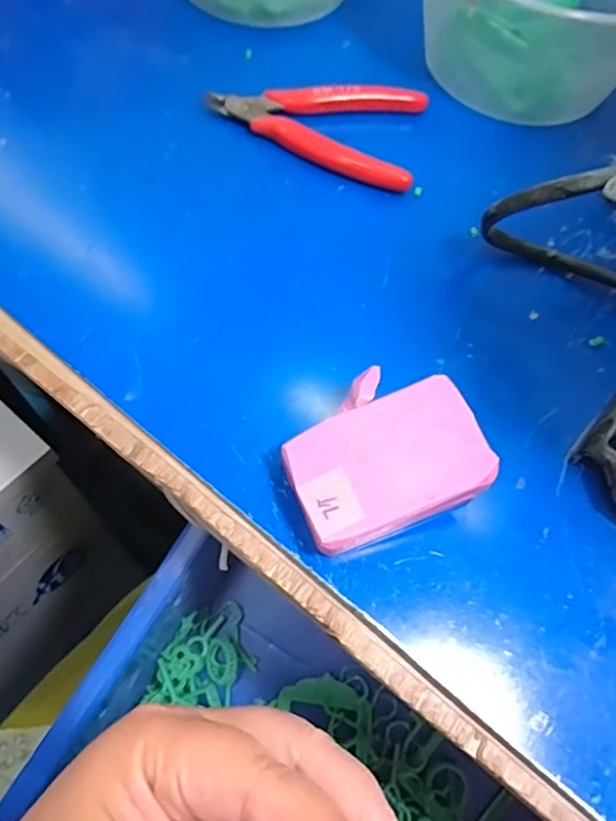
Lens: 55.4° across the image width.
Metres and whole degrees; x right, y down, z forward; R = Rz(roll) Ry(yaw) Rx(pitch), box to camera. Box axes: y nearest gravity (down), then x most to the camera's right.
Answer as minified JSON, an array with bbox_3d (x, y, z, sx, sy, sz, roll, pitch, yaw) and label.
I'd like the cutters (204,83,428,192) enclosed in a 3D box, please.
[{"bbox_3d":[0.009,-0.170,0.333,0.119,0.010,0.076,20,64,6],"label":"cutters"}]

